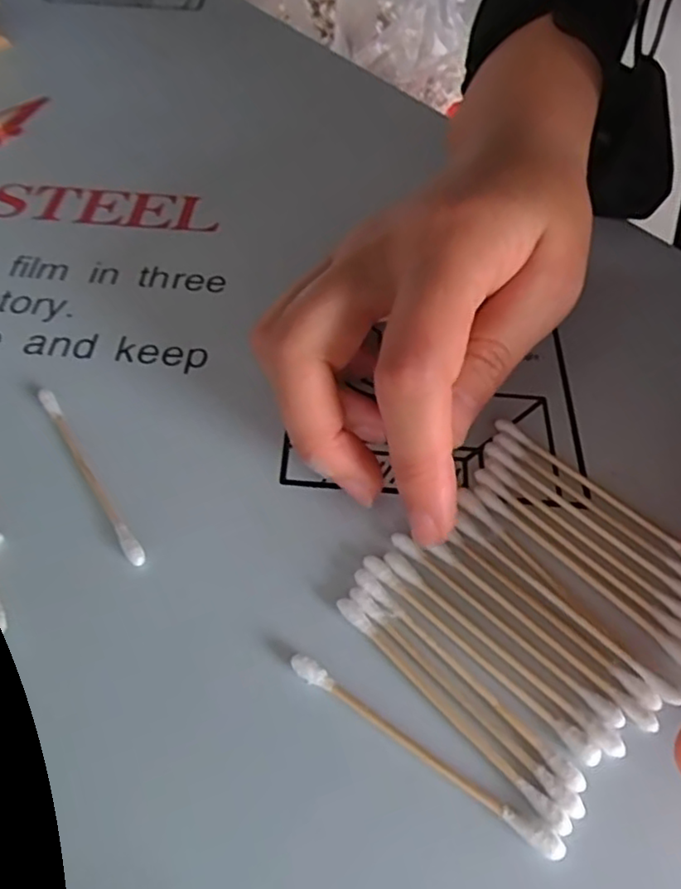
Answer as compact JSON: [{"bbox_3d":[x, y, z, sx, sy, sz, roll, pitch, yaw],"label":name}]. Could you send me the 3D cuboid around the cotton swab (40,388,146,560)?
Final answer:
[{"bbox_3d":[-0.074,0.007,0.187,0.004,0.004,0.070,-30,61,-18],"label":"cotton swab"}]

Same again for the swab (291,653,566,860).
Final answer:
[{"bbox_3d":[0.018,0.070,0.148,0.071,0.004,0.005,30,61,18],"label":"swab"}]

